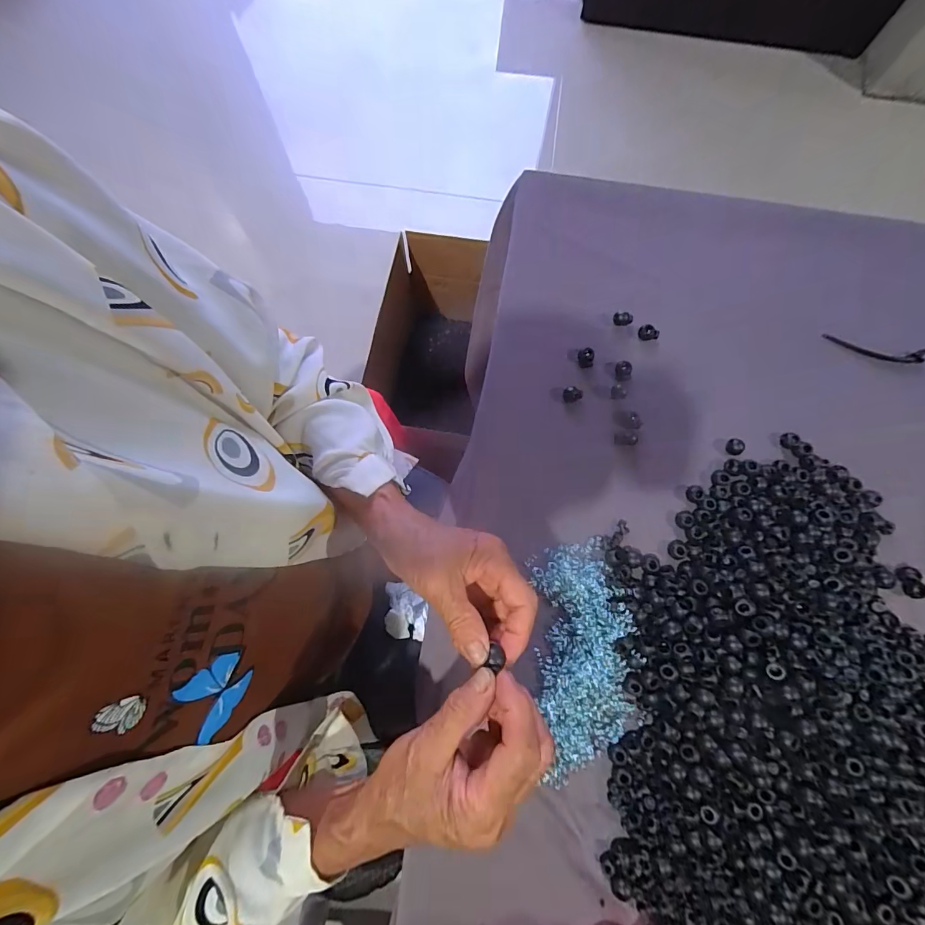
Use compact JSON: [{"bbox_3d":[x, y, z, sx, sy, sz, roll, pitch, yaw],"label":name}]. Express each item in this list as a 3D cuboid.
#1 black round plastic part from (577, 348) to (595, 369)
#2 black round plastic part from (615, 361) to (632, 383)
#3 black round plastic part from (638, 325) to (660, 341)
[{"bbox_3d":[0.124,-0.105,0.422,0.016,0.008,0.019,14,76,3],"label":"black round plastic part"},{"bbox_3d":[0.163,-0.092,0.423,0.014,0.010,0.019,0,76,0],"label":"black round plastic part"},{"bbox_3d":[0.190,-0.132,0.428,0.020,0.012,0.014,33,78,8],"label":"black round plastic part"}]

